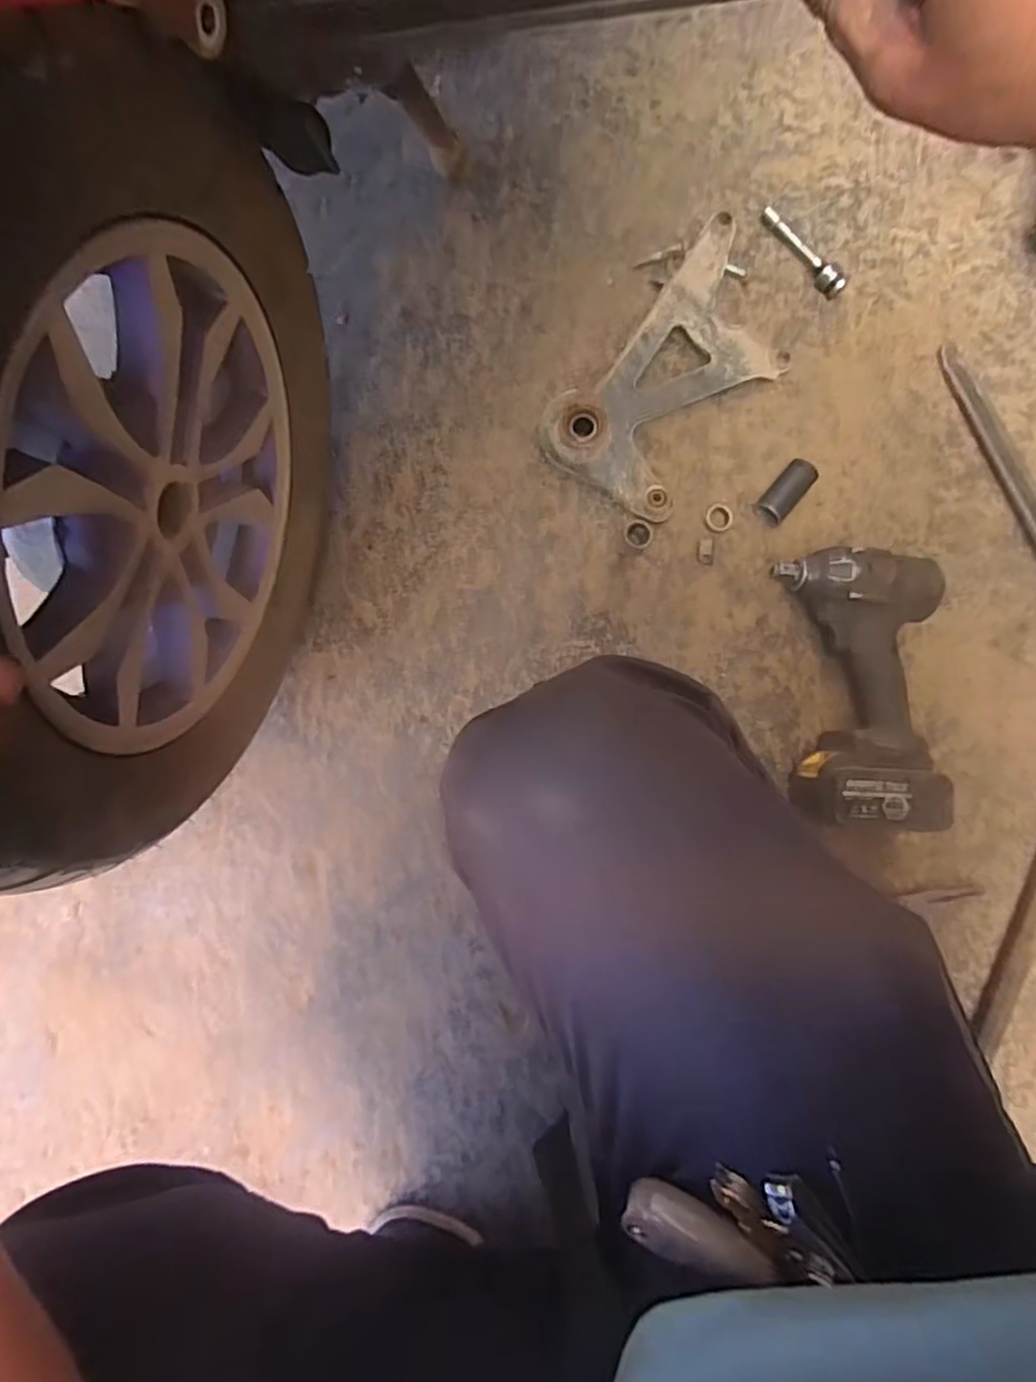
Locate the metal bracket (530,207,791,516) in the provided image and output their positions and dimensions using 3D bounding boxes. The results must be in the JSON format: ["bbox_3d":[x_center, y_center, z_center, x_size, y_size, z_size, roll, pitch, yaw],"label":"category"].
[{"bbox_3d":[0.149,-0.288,0.602,0.148,0.038,0.274,42,85,-2],"label":"metal bracket"}]

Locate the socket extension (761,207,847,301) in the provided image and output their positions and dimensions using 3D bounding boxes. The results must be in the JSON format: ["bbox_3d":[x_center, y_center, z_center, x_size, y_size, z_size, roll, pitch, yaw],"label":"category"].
[{"bbox_3d":[0.274,-0.422,0.622,0.020,0.021,0.105,-38,91,-5],"label":"socket extension"}]

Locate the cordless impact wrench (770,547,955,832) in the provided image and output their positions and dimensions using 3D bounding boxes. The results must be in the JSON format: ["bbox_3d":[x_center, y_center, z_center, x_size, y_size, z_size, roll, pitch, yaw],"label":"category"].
[{"bbox_3d":[0.300,-0.004,0.584,0.137,0.076,0.243,3,88,-4],"label":"cordless impact wrench"}]

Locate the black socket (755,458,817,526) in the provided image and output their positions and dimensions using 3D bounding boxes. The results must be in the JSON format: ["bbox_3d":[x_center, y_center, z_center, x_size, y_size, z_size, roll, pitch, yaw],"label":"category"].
[{"bbox_3d":[0.248,-0.184,0.606,0.029,0.025,0.060,42,85,-2],"label":"black socket"}]

